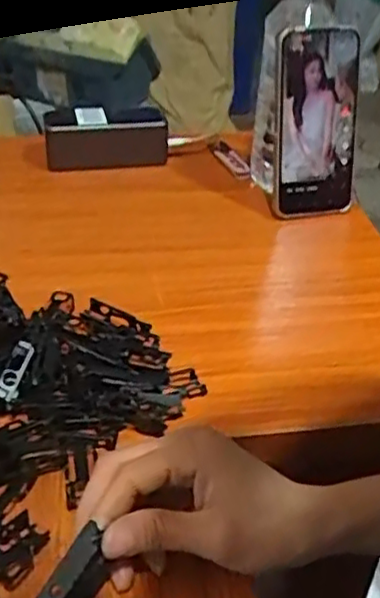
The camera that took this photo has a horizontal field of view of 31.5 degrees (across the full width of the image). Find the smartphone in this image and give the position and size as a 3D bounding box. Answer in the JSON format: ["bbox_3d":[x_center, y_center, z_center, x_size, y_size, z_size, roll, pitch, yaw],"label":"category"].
[{"bbox_3d":[0.117,-0.159,0.618,0.080,0.166,0.010,-6,24,-13],"label":"smartphone"}]

